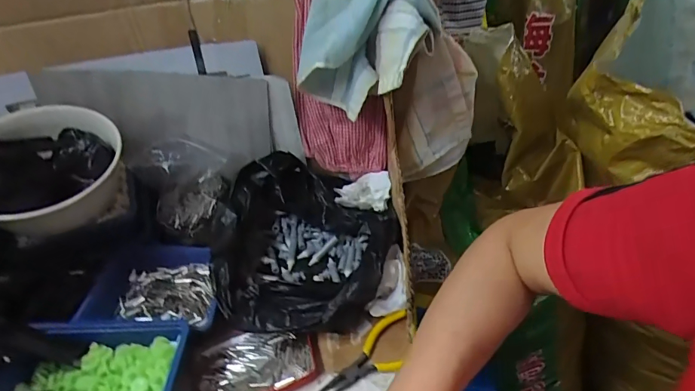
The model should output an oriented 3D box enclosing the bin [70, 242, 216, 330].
[{"bbox_3d":[-0.220,0.105,0.496,0.153,0.045,0.120,-6,35,0],"label":"bin"}]

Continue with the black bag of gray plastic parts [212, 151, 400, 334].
[{"bbox_3d":[-0.047,0.049,0.536,0.206,0.094,0.243,-3,35,5],"label":"black bag of gray plastic parts"}]

